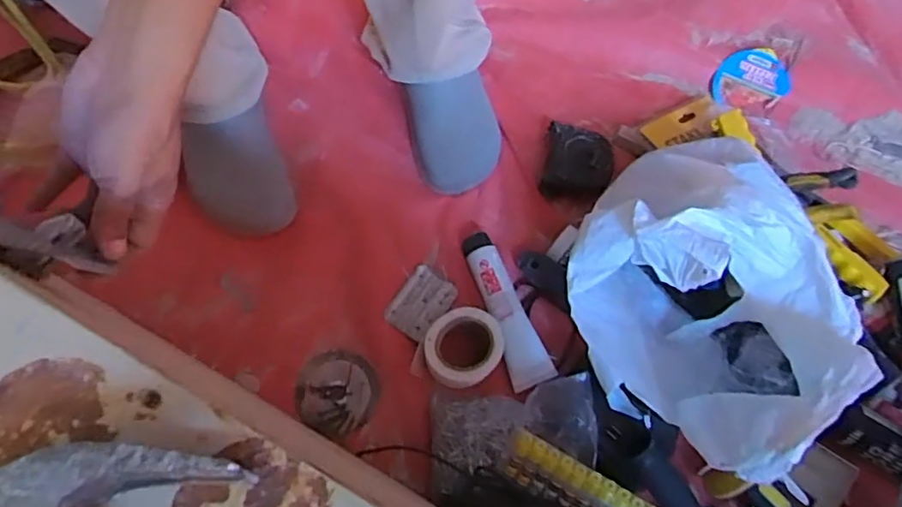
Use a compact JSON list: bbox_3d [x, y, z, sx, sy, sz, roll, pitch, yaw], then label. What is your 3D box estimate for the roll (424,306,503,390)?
[{"bbox_3d":[0.011,0.101,0.642,0.079,0.047,0.084,1,71,-2],"label":"roll"}]

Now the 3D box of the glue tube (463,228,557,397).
[{"bbox_3d":[0.057,0.058,0.668,0.038,0.030,0.181,-20,73,-9],"label":"glue tube"}]

